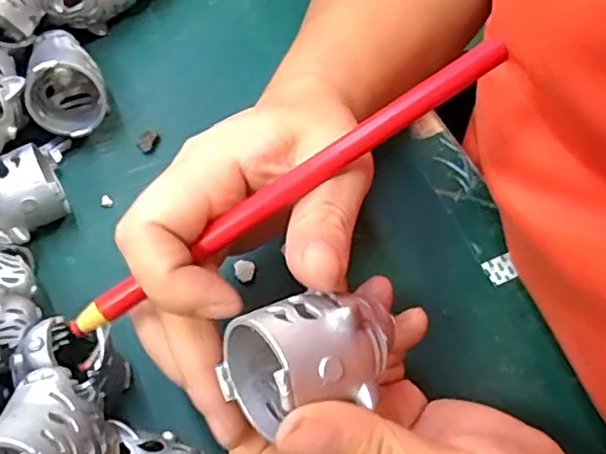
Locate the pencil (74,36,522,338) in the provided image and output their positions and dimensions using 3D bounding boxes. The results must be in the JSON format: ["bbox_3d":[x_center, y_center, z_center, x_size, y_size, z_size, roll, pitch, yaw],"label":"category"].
[{"bbox_3d":[-0.005,-0.013,0.198,0.163,0.004,0.008,-33,68,1],"label":"pencil"}]

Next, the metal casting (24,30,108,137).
[{"bbox_3d":[-0.126,-0.074,0.321,0.038,0.045,0.051,-25,67,-11],"label":"metal casting"}]

